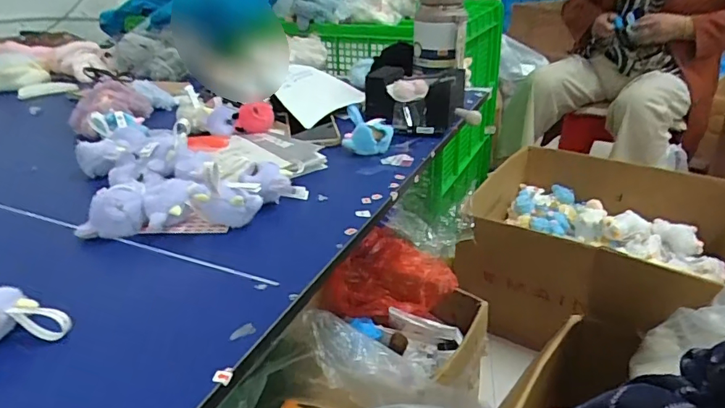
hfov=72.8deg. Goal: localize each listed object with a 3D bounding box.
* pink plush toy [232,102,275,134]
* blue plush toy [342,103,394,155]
[{"bbox_3d":[-0.174,-0.142,0.793,0.062,0.040,0.053,-4,27,-5],"label":"pink plush toy"},{"bbox_3d":[0.008,-0.109,0.728,0.073,0.053,0.060,-1,27,1],"label":"blue plush toy"}]

